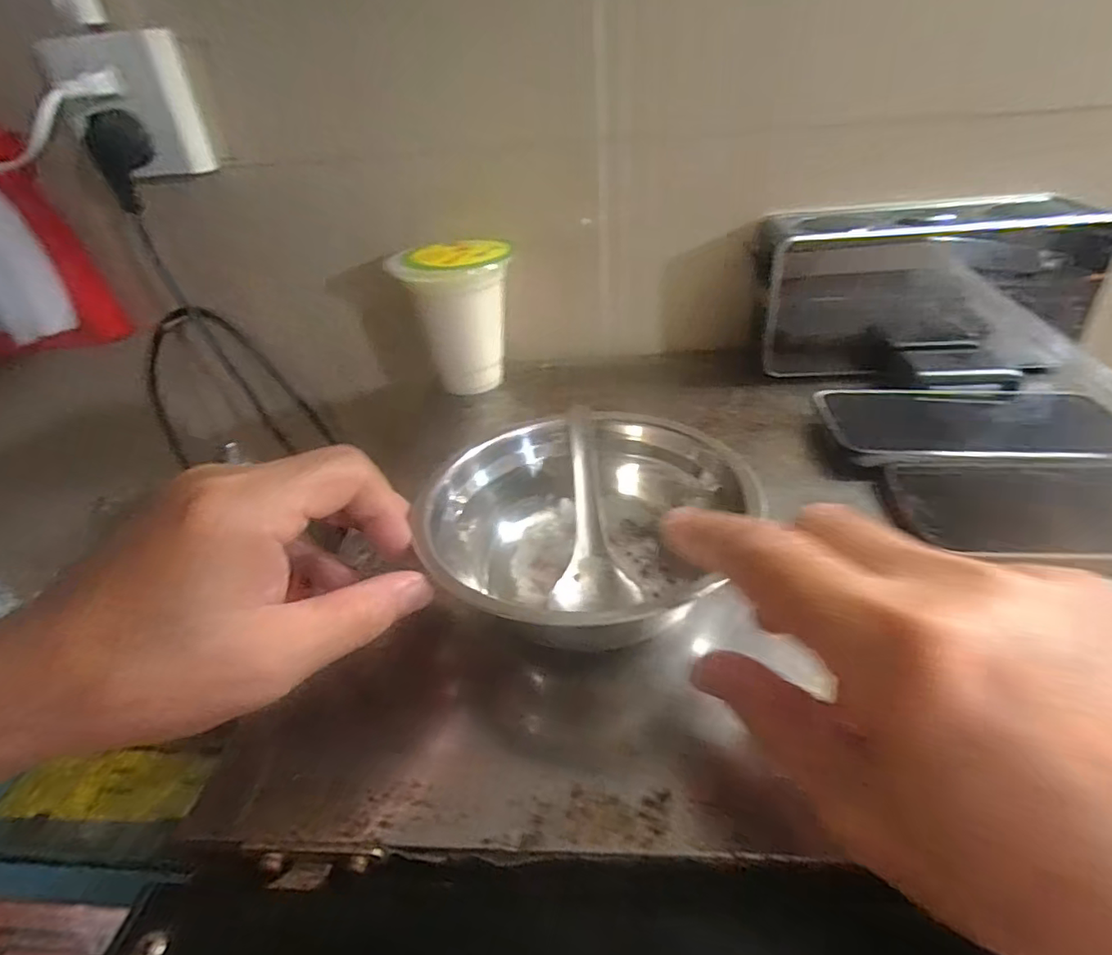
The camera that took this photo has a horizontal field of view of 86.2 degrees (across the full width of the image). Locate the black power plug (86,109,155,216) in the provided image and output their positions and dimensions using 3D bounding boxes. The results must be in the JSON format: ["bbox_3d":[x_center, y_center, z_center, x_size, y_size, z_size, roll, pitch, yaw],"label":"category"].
[{"bbox_3d":[-0.304,-0.224,0.422,0.023,0.059,0.039,19,41,31],"label":"black power plug"}]

